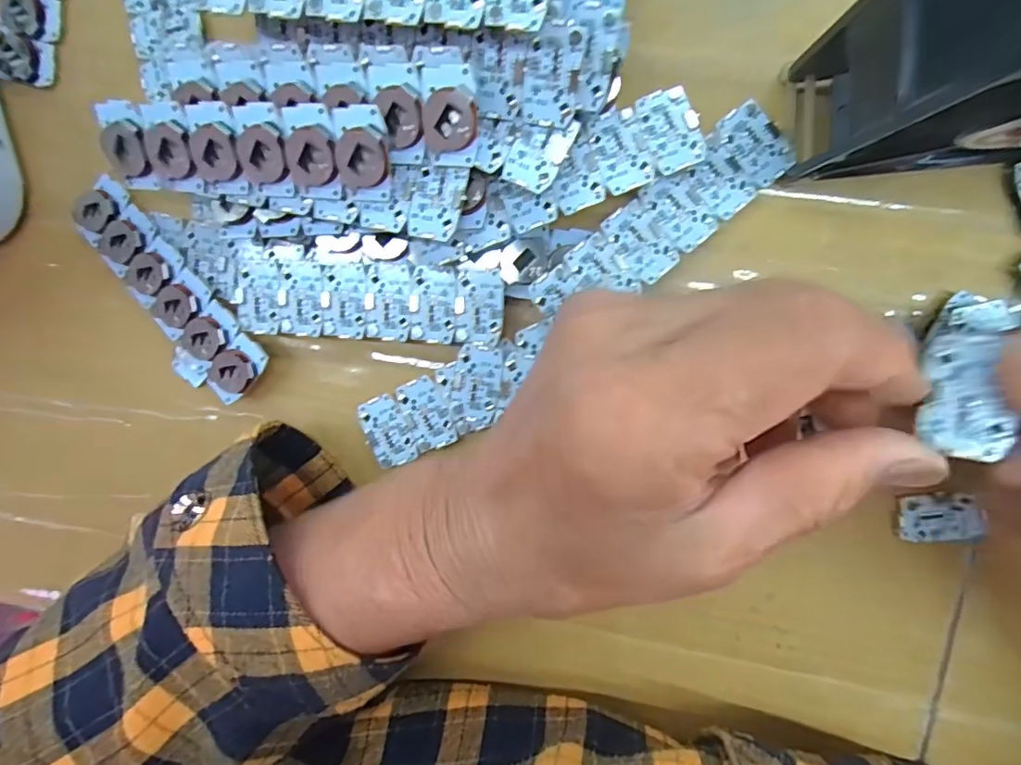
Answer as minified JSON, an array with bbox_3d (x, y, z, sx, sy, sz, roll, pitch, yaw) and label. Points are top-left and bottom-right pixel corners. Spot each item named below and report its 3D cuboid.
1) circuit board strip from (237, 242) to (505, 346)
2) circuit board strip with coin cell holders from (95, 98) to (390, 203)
[{"bbox_3d":[-0.057,-0.033,0.208,0.108,0.008,0.033,8,97,6],"label":"circuit board strip"},{"bbox_3d":[-0.094,-0.081,0.180,0.106,0.005,0.030,6,122,8],"label":"circuit board strip with coin cell holders"}]

